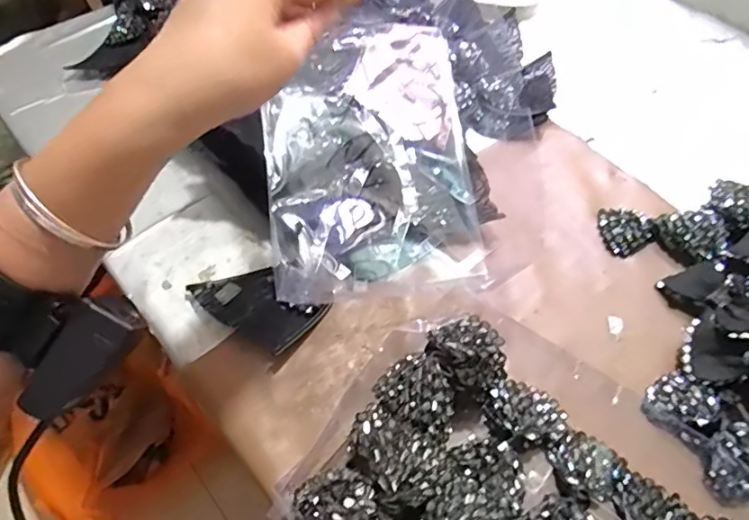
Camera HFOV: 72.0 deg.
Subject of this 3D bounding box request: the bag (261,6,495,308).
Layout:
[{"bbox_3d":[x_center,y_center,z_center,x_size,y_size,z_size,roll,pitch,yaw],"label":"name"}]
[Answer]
[{"bbox_3d":[-0.004,-0.090,0.472,0.181,0.096,0.269,-8,57,-6],"label":"bag"}]

